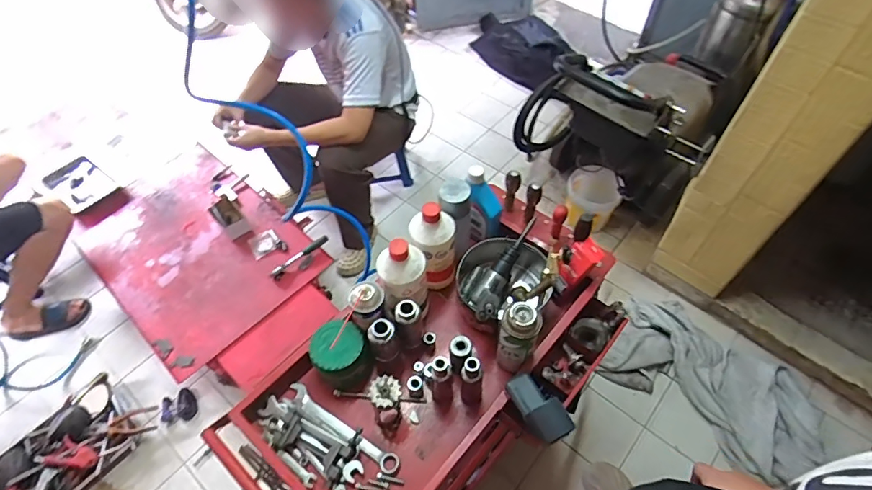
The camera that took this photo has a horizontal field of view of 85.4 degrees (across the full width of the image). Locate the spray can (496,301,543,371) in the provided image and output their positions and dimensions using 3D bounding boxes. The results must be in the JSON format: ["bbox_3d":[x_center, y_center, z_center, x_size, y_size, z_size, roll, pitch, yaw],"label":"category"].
[{"bbox_3d":[0.145,0.166,0.841,0.068,0.169,0.056,22,58,17],"label":"spray can"}]

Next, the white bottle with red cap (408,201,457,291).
[{"bbox_3d":[-0.004,0.011,0.933,0.085,0.191,0.074,-4,55,-1],"label":"white bottle with red cap"}]

